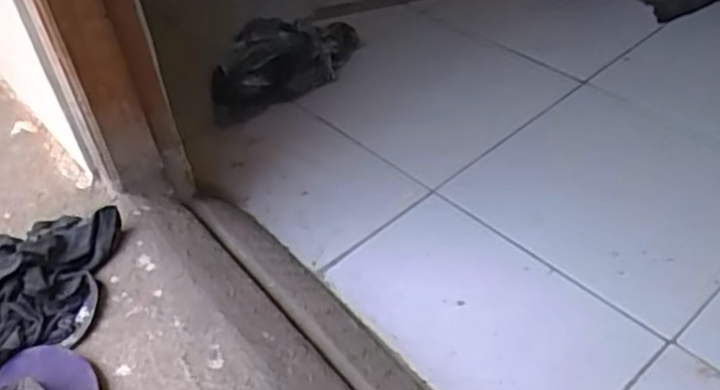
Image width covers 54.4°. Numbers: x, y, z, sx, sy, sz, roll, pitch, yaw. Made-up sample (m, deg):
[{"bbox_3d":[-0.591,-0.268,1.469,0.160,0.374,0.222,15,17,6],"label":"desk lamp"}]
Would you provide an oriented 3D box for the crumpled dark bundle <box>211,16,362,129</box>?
[{"bbox_3d":[-0.155,-0.261,1.341,0.330,0.085,0.170,-29,49,-22],"label":"crumpled dark bundle"}]

